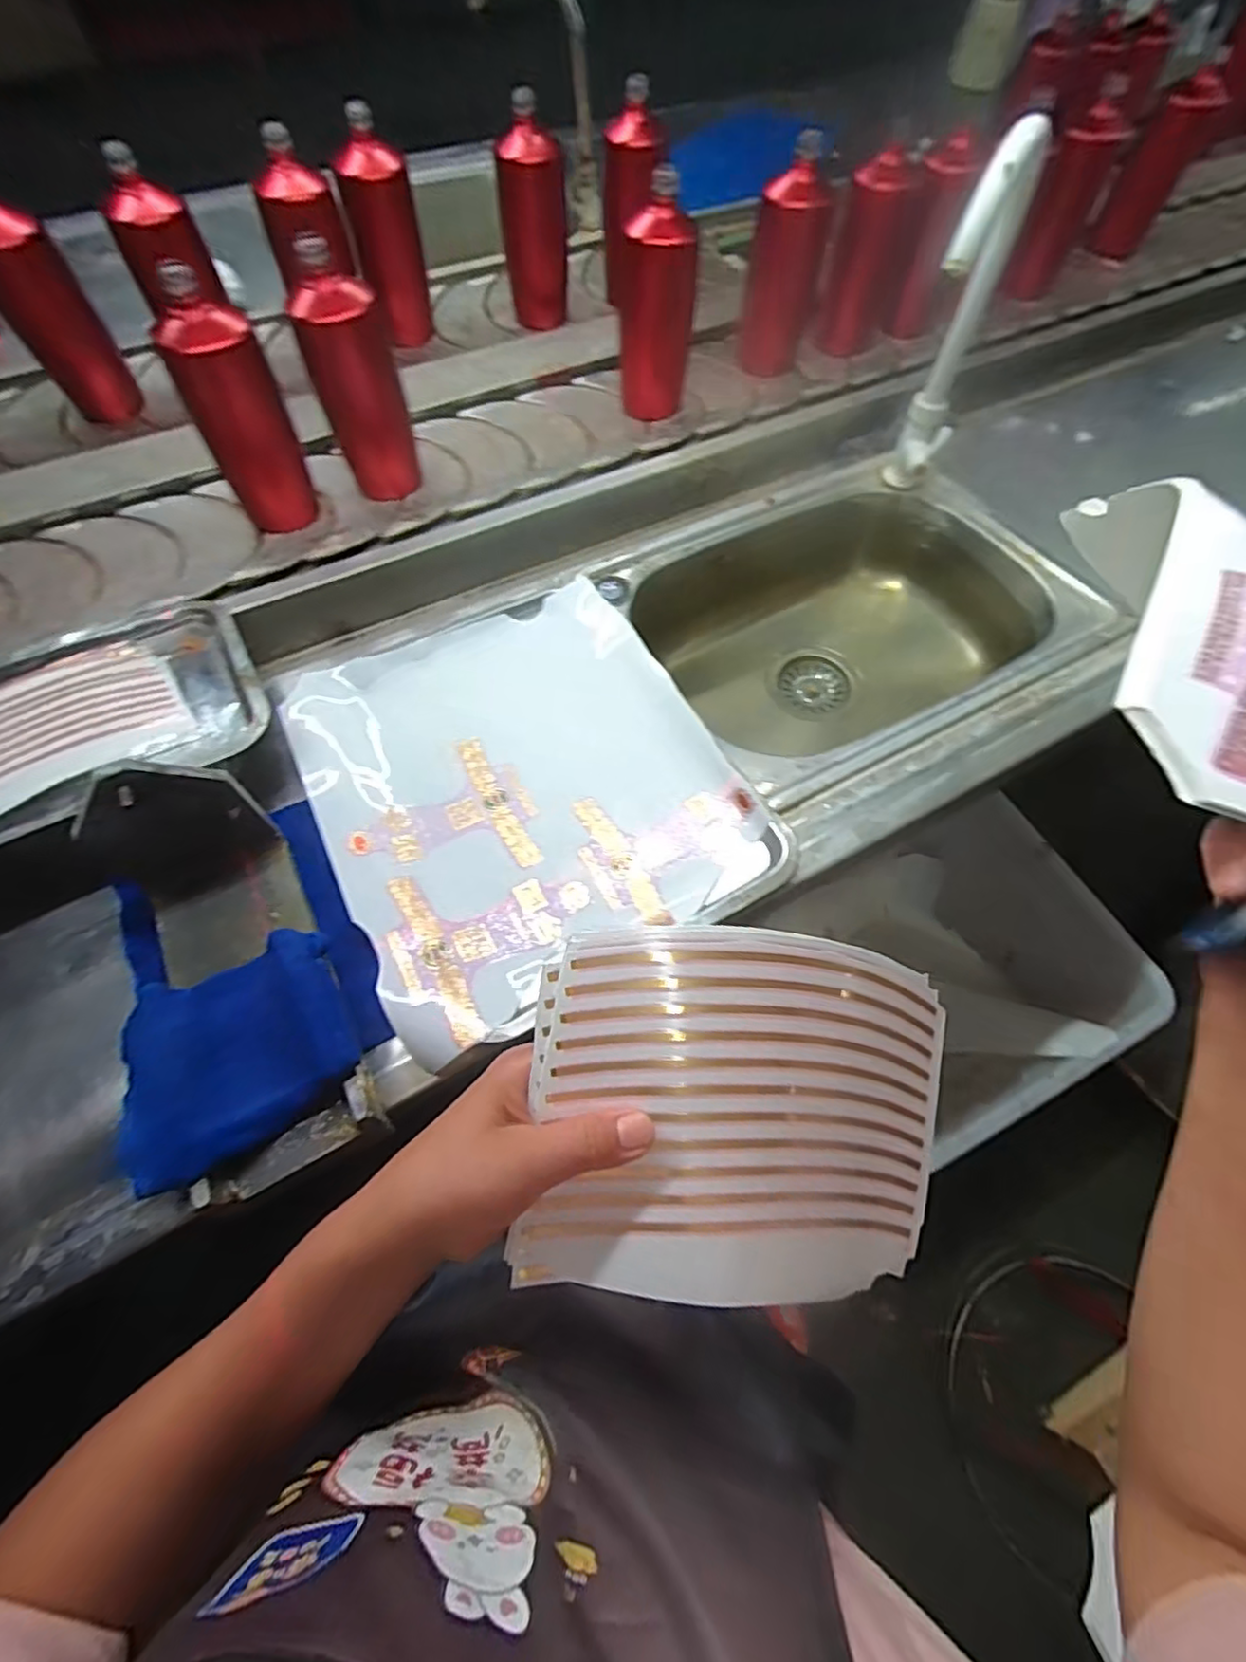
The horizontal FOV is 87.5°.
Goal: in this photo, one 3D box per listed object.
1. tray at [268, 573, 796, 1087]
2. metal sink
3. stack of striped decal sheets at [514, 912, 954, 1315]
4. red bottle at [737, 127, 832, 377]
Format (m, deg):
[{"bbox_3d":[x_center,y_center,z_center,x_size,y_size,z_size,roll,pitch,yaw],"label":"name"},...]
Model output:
[{"bbox_3d":[-0.088,-0.049,0.537,0.304,0.030,0.377,-27,64,-15],"label":"tray"},{"bbox_3d":[0.227,-0.197,0.710,0.422,0.155,0.336,-25,63,-14],"label":"metal sink"},{"bbox_3d":[0.064,0.139,0.330,0.231,0.021,0.169,13,78,-22],"label":"stack of striped decal sheets"},{"bbox_3d":[0.184,-0.641,0.749,0.082,0.193,0.077,10,60,6],"label":"red bottle"}]

